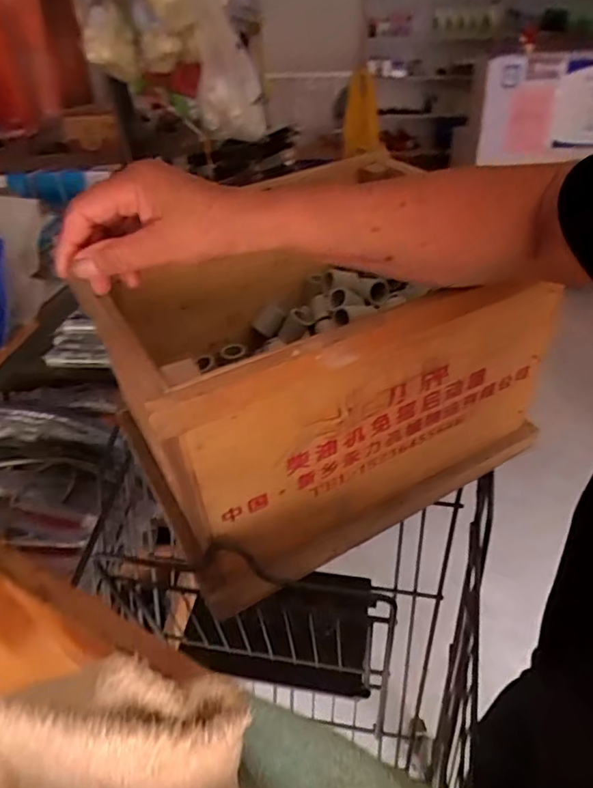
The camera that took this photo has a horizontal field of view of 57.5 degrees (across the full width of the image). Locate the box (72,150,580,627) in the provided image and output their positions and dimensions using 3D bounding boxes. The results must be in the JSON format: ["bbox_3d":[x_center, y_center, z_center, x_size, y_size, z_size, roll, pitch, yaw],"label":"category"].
[{"bbox_3d":[0.020,-0.032,0.572,0.383,0.258,0.309,-18,36,-22],"label":"box"}]

